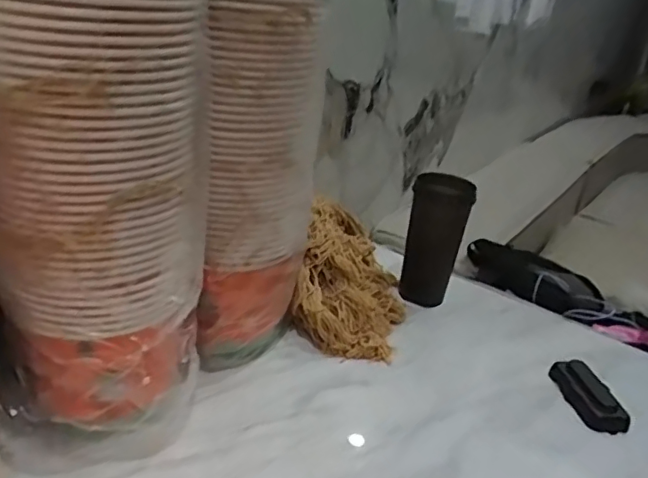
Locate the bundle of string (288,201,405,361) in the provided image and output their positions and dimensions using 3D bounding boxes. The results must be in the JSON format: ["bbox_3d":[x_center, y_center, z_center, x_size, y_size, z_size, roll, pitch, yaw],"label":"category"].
[{"bbox_3d":[0.045,0.035,0.784,0.143,0.111,0.278,9,26,3],"label":"bundle of string"}]

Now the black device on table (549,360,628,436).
[{"bbox_3d":[0.312,0.181,0.657,0.054,0.023,0.099,2,26,-12],"label":"black device on table"}]

